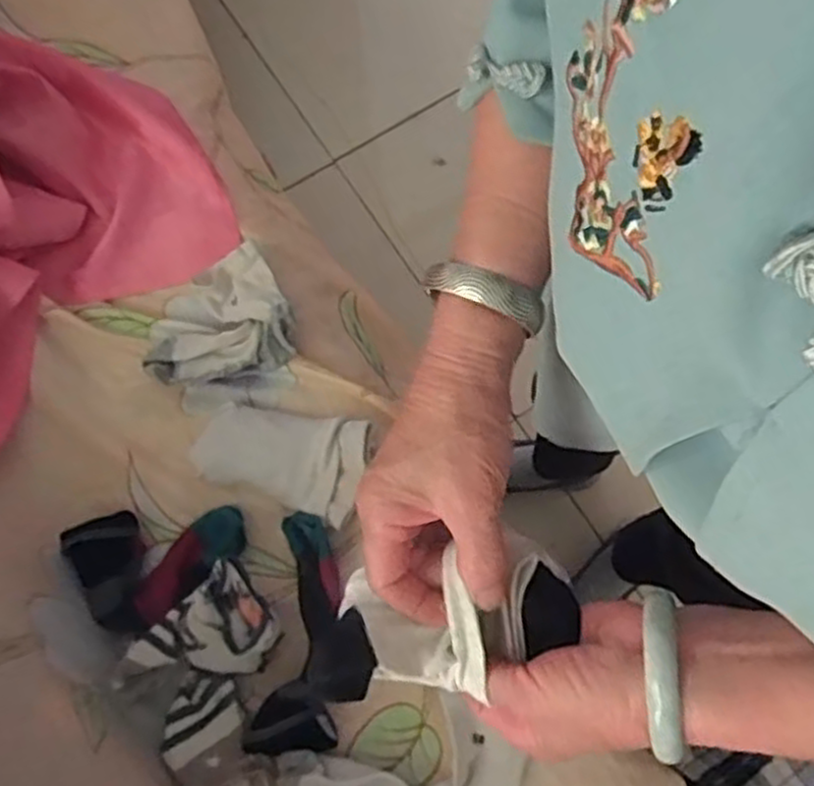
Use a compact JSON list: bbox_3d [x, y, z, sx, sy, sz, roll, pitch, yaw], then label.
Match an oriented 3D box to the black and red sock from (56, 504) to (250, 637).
[{"bbox_3d":[-0.221,0.140,0.678,0.147,0.035,0.107,-32,75,-8],"label":"black and red sock"}]

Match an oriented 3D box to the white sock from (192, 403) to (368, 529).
[{"bbox_3d":[-0.113,0.056,0.696,0.148,0.029,0.088,16,75,6],"label":"white sock"}]

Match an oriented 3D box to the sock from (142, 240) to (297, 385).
[{"bbox_3d":[-0.185,-0.070,0.720,0.144,0.048,0.121,-17,74,-4],"label":"sock"}]

